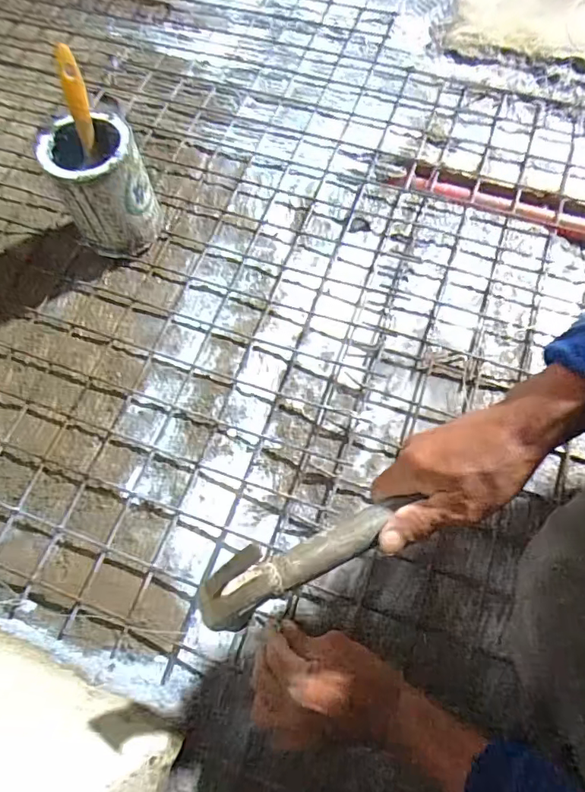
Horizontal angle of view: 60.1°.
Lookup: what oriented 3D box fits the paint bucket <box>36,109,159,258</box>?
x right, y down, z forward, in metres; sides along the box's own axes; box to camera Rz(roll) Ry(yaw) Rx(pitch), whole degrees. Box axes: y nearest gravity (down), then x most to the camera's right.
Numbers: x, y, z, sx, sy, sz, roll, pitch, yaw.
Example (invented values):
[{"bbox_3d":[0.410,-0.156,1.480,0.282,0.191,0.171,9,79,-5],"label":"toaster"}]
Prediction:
[{"bbox_3d":[-0.224,-0.248,0.615,0.100,0.141,0.095,-1,67,2],"label":"paint bucket"}]

